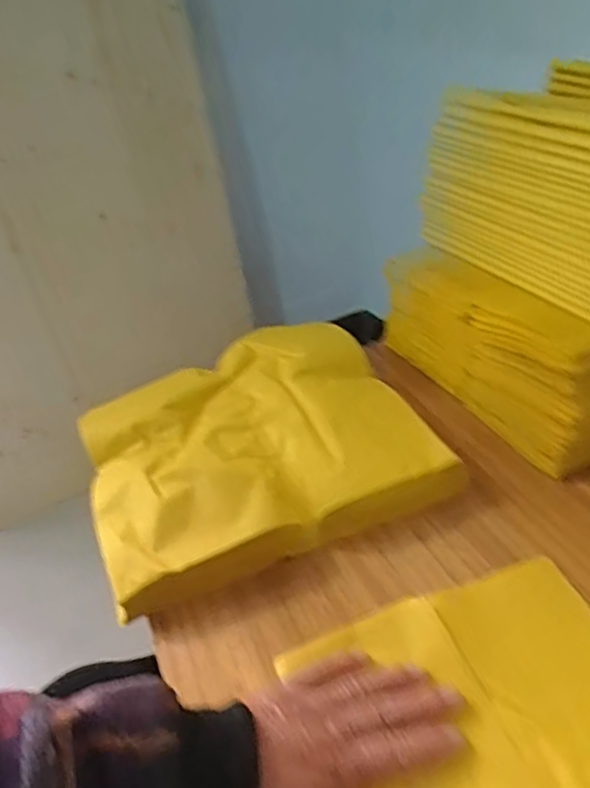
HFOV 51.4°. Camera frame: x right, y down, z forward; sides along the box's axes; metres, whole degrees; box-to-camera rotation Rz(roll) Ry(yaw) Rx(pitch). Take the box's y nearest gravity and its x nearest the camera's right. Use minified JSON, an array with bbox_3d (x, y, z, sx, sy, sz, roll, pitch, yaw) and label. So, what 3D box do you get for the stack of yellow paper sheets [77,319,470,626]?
[{"bbox_3d":[-0.047,0.032,0.566,0.289,0.036,0.280,-18,44,-14],"label":"stack of yellow paper sheets"}]

